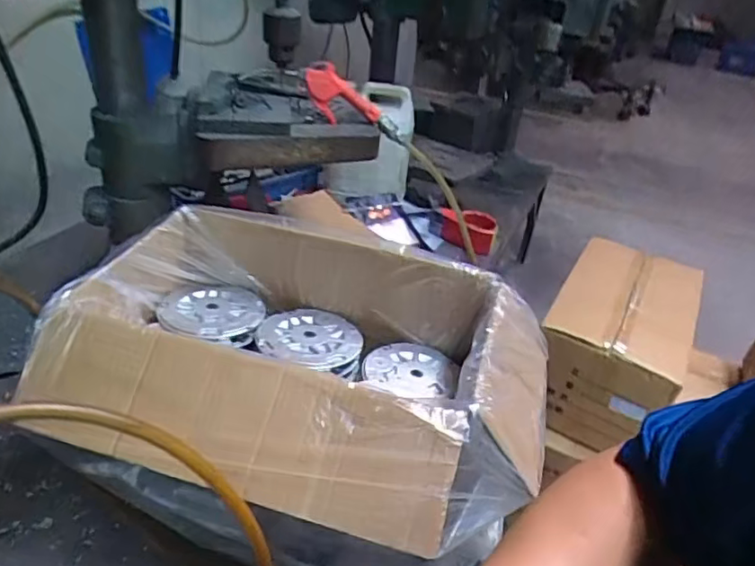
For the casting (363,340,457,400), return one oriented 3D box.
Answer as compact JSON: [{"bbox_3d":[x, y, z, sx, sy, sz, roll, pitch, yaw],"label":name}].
[{"bbox_3d":[0.044,0.114,0.757,0.119,0.018,0.109,4,33,-3],"label":"casting"}]

